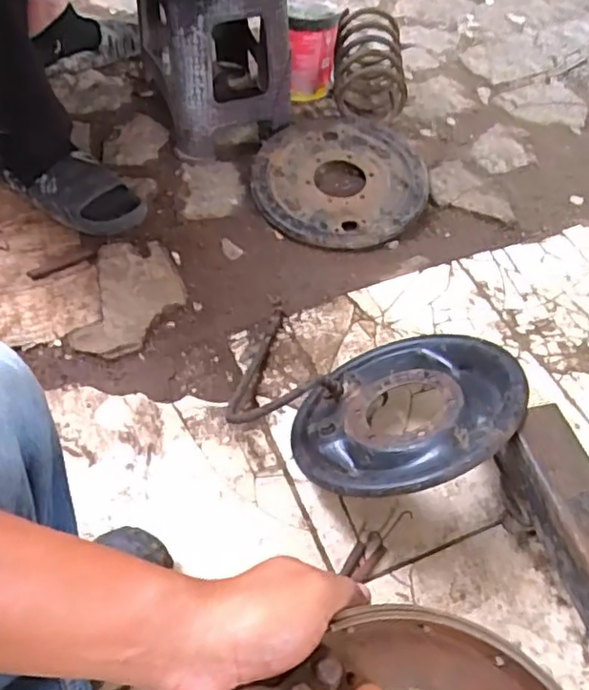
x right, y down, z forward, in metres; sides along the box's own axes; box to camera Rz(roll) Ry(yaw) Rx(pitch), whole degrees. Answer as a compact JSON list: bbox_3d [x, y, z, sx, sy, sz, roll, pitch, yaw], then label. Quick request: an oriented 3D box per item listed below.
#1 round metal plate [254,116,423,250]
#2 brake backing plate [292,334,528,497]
[{"bbox_3d":[0.080,-0.294,1.125,0.307,0.053,0.303,-1,52,0],"label":"round metal plate"},{"bbox_3d":[0.128,0.078,0.730,0.265,0.034,0.261,-20,28,11],"label":"brake backing plate"}]

